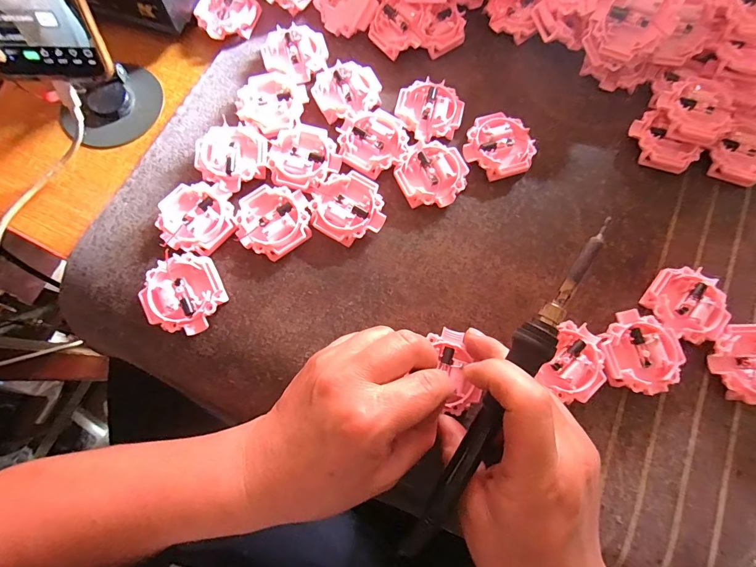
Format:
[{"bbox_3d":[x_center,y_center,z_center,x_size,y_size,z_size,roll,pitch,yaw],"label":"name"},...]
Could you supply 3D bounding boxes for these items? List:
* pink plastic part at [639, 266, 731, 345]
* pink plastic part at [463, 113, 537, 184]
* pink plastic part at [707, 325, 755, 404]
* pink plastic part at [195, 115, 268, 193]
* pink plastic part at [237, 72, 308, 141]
[{"bbox_3d":[0.221,0.015,0.271,0.050,0.018,0.049,0,75,-1],"label":"pink plastic part"},{"bbox_3d":[0.096,-0.108,0.296,0.052,0.012,0.050,0,75,-1],"label":"pink plastic part"},{"bbox_3d":[0.255,0.055,0.258,0.051,0.013,0.051,0,75,-1],"label":"pink plastic part"},{"bbox_3d":[-0.112,-0.097,0.291,0.053,0.017,0.052,0,75,-1],"label":"pink plastic part"},{"bbox_3d":[-0.085,-0.145,0.301,0.054,0.011,0.052,0,75,-1],"label":"pink plastic part"}]

